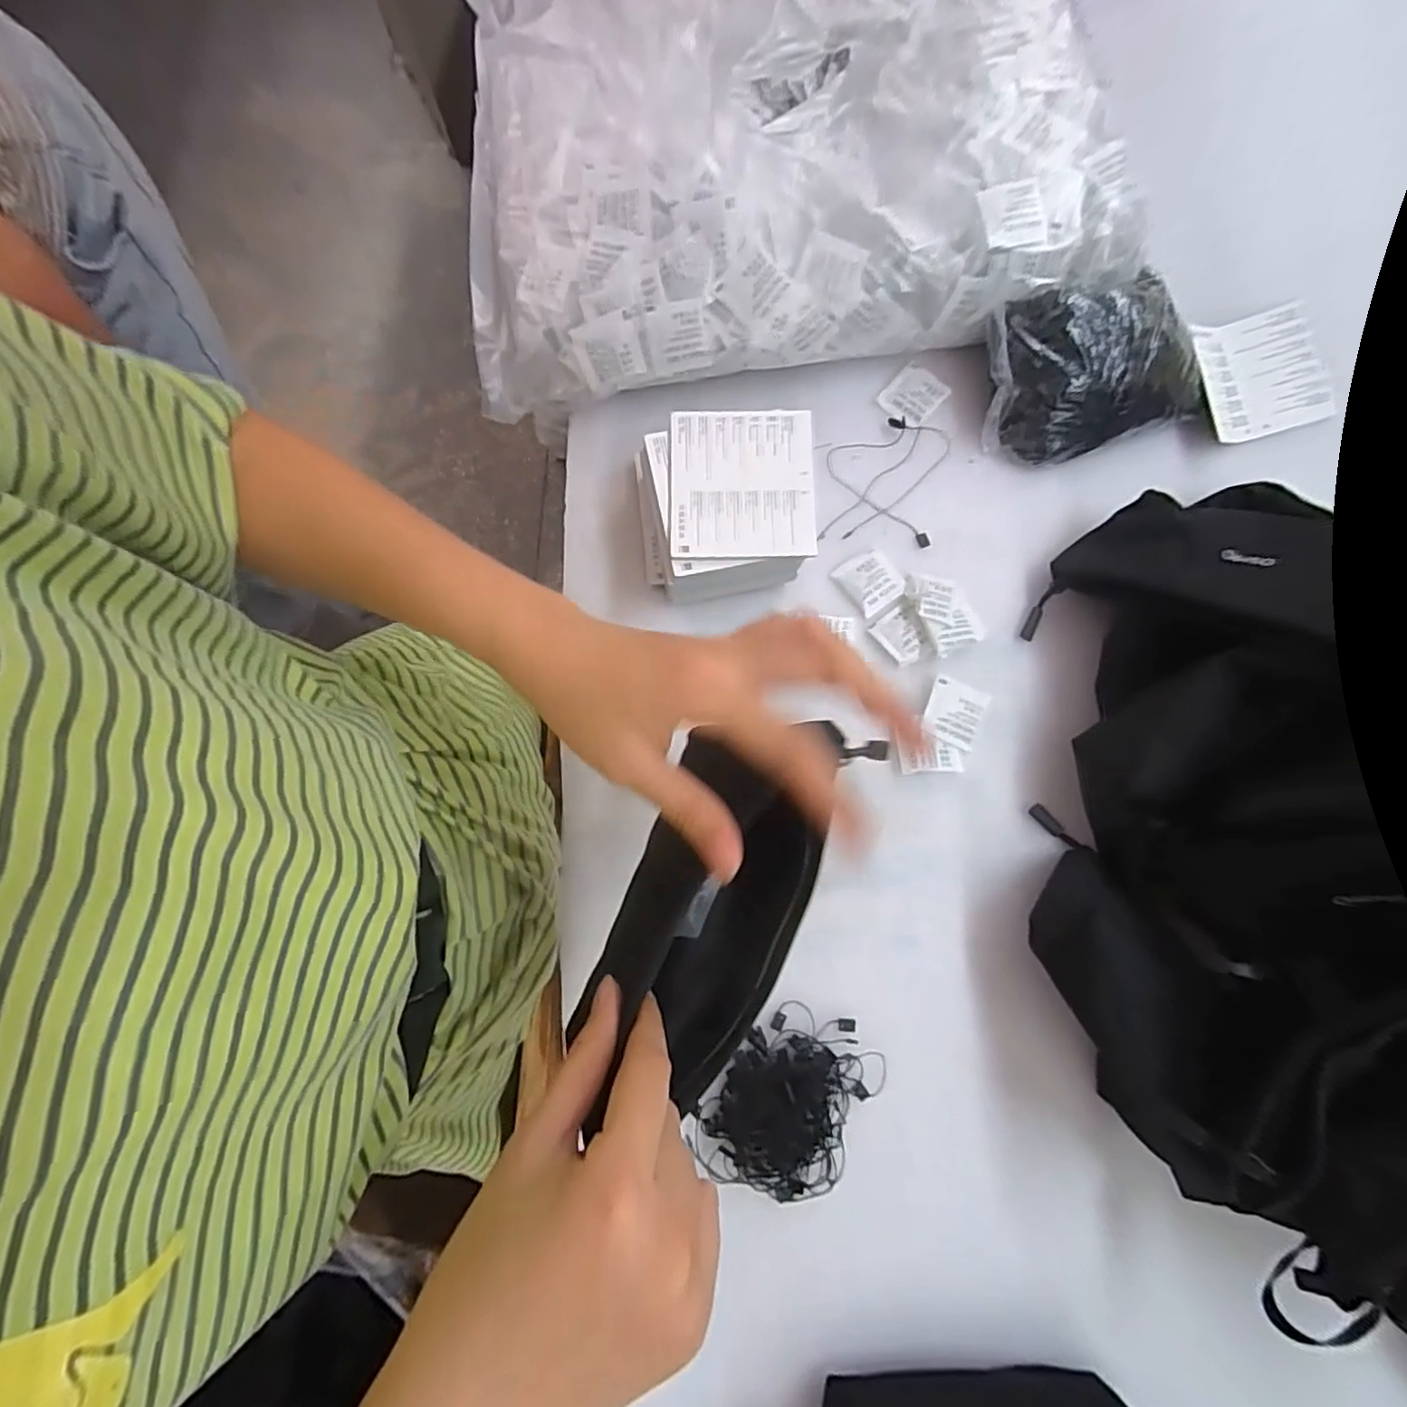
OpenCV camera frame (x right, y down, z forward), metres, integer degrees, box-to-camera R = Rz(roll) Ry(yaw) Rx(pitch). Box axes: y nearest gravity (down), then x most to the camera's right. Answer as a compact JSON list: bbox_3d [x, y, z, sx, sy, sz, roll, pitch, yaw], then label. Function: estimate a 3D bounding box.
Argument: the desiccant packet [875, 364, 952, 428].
[{"bbox_3d":[0.156,-0.230,0.474,0.037,0.004,0.045,43,81,7],"label":"desiccant packet"}]

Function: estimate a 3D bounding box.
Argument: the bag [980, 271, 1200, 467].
[{"bbox_3d":[0.276,-0.234,0.443,0.152,0.067,0.096,-12,80,-3],"label":"bag"}]

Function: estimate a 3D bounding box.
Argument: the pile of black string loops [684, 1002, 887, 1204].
[{"bbox_3d":[0.053,0.239,0.371,0.081,0.020,0.109,36,81,6],"label":"pile of black string loops"}]

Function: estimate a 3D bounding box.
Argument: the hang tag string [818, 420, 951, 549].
[{"bbox_3d":[0.133,-0.161,0.464,0.088,0.004,0.098,8,79,1],"label":"hang tag string"}]

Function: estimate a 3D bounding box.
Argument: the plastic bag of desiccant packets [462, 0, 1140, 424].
[{"bbox_3d":[0.042,-0.404,0.458,0.439,0.094,0.337,-8,79,-2],"label":"plastic bag of desiccant packets"}]

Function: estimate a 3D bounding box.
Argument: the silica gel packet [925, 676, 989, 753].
[{"bbox_3d":[0.170,0.007,0.427,0.038,0.004,0.042,22,80,3],"label":"silica gel packet"}]

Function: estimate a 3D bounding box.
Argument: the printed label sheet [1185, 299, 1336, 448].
[{"bbox_3d":[0.408,-0.242,0.468,0.094,0.017,0.090,-14,80,-4],"label":"printed label sheet"}]

